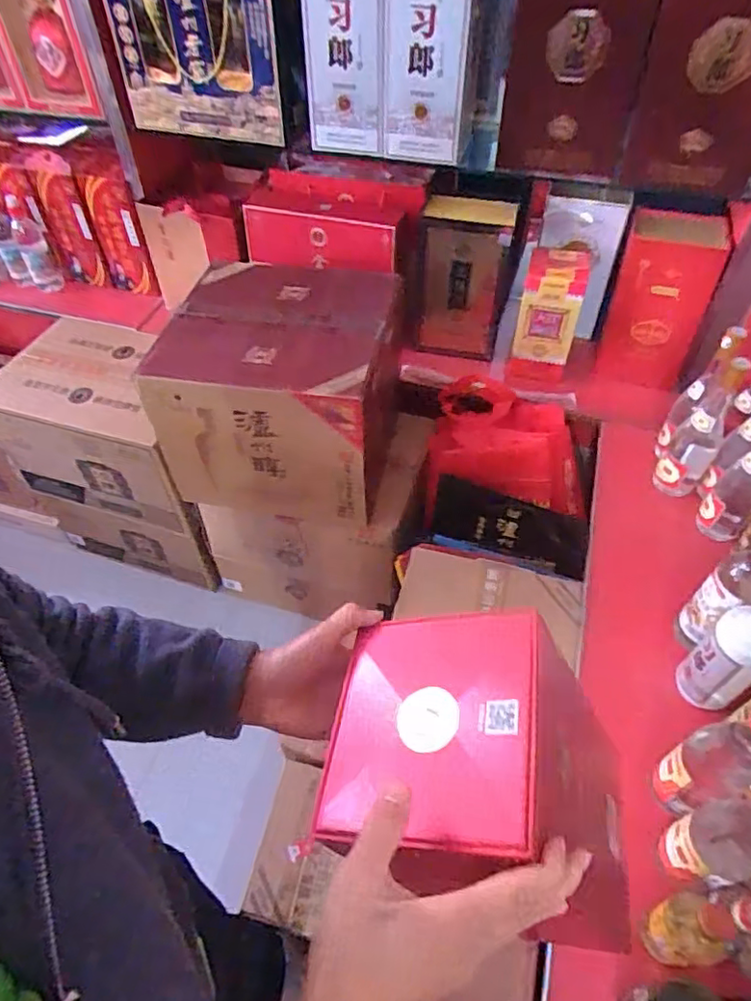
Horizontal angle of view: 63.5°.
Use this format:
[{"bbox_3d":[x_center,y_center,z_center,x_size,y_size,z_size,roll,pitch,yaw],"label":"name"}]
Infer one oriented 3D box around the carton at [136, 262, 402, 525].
[{"bbox_3d":[-0.165,-0.210,1.132,0.355,0.316,0.373,8,51,7],"label":"carton"}]

